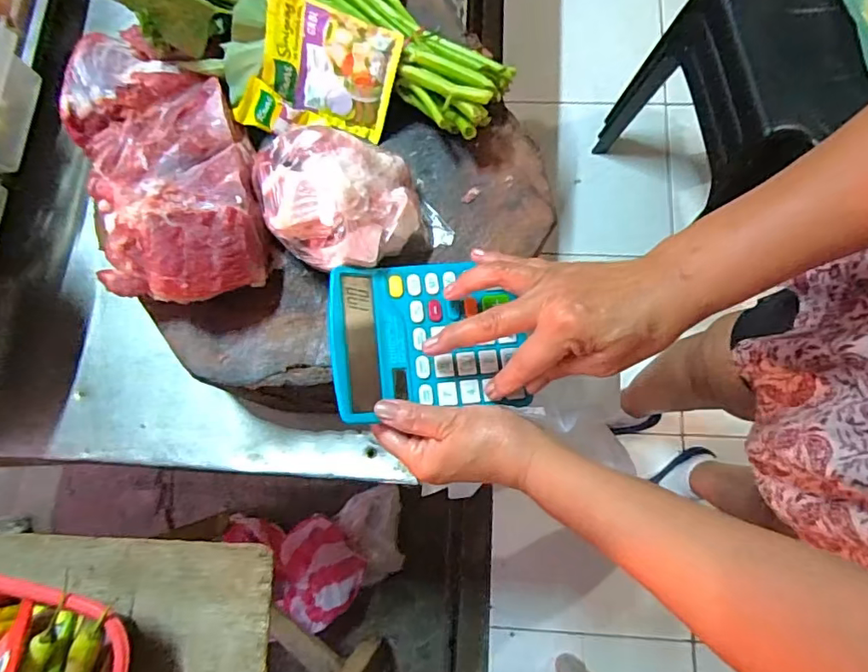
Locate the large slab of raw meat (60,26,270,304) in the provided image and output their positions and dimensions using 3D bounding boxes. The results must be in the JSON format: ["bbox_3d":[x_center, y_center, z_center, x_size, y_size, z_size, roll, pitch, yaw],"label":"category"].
[{"bbox_3d":[-0.218,-0.137,0.446,0.132,0.068,0.243,-16,76,-2],"label":"large slab of raw meat"}]

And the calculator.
[{"bbox_3d":[-0.008,0.000,0.406,0.134,0.024,0.115,-10,76,-1],"label":"calculator"}]

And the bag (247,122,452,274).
[{"bbox_3d":[-0.069,-0.110,0.421,0.122,0.084,0.122,-29,77,-6],"label":"bag"}]

